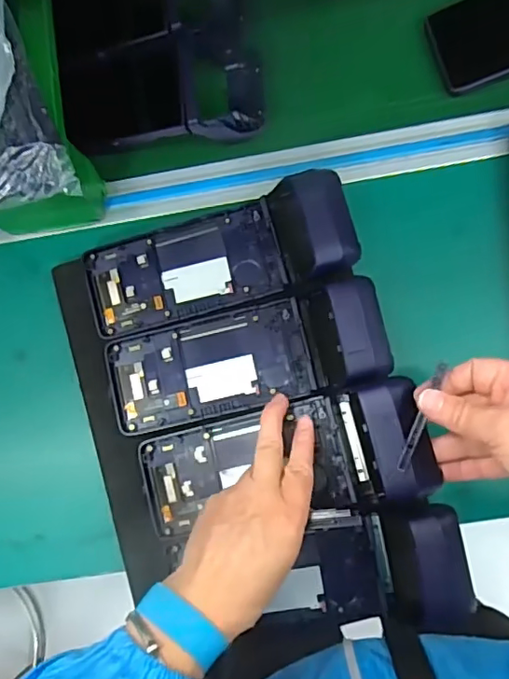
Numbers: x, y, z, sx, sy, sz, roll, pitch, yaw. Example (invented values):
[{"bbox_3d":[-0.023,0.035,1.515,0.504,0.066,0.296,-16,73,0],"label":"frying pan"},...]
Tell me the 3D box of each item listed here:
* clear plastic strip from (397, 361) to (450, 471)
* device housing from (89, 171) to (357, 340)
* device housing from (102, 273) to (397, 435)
[{"bbox_3d":[0.105,0.048,0.336,0.008,0.007,0.073,23,92,9],"label":"clear plastic strip"},{"bbox_3d":[-0.033,-0.066,0.437,0.223,0.054,0.089,-13,82,5],"label":"device housing"},{"bbox_3d":[-0.011,0.013,0.426,0.224,0.049,0.089,-14,82,5],"label":"device housing"}]

